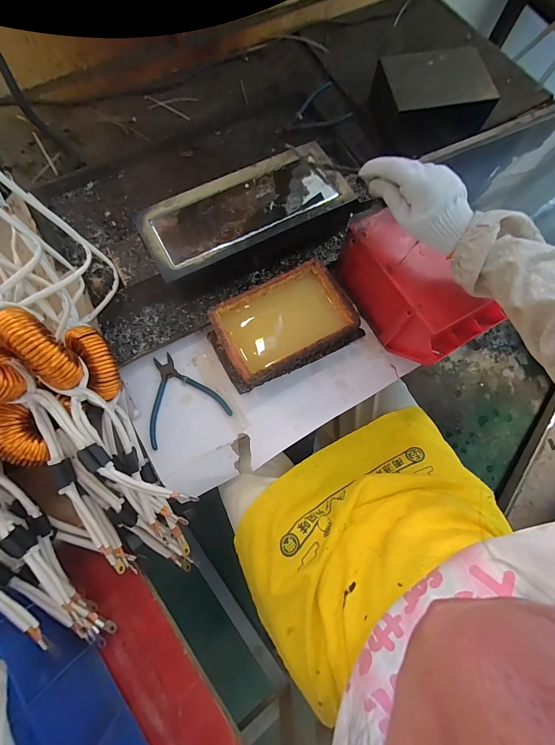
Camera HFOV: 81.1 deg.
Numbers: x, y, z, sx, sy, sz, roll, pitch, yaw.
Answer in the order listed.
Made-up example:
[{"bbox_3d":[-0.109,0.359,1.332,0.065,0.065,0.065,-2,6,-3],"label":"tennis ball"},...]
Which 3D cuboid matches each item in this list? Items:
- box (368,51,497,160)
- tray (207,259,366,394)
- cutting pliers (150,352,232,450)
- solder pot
[{"bbox_3d":[0.314,-0.559,0.675,0.210,0.091,0.160,-12,74,-5],"label":"box"},{"bbox_3d":[0.008,-0.074,0.515,0.220,0.065,0.135,-28,76,-9],"label":"tray"},{"bbox_3d":[-0.158,0.033,0.511,0.124,0.005,0.132,-26,76,-9],"label":"cutting pliers"},{"bbox_3d":[-0.046,-0.252,0.556,0.335,0.084,0.146,-27,76,-9],"label":"solder pot"}]

